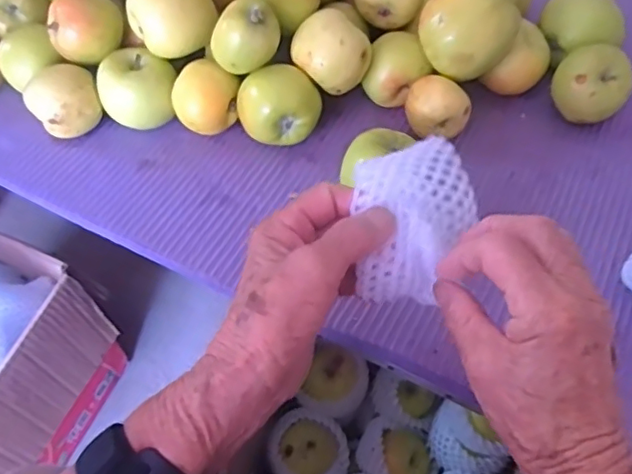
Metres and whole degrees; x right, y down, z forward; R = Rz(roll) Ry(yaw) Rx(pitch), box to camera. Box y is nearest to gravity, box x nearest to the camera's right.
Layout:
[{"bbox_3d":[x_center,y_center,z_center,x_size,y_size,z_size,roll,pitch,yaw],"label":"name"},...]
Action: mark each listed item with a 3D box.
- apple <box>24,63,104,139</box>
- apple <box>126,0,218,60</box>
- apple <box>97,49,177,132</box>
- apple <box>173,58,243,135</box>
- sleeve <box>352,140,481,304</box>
[{"bbox_3d":[-0.211,-0.112,0.494,0.054,0.050,0.046,-22,58,-14],"label":"apple"},{"bbox_3d":[-0.120,-0.183,0.478,0.060,0.054,0.050,-32,61,-20],"label":"apple"},{"bbox_3d":[-0.150,-0.122,0.498,0.063,0.055,0.053,-7,56,-4],"label":"apple"},{"bbox_3d":[-0.094,-0.116,0.488,0.047,0.048,0.046,29,61,19],"label":"apple"},{"bbox_3d":[0.051,-0.010,0.324,0.065,0.030,0.076,-12,93,-13],"label":"sleeve"}]

